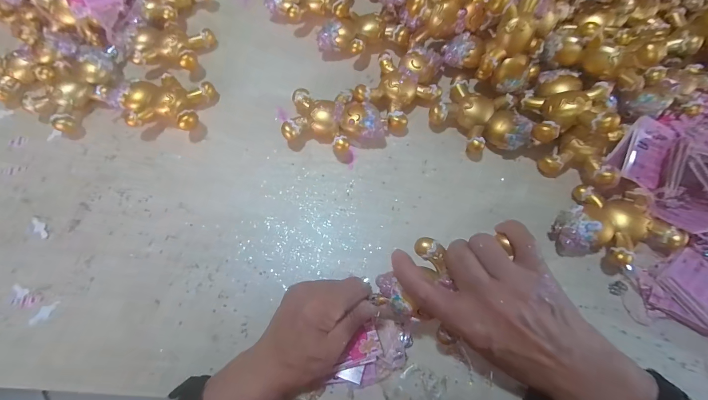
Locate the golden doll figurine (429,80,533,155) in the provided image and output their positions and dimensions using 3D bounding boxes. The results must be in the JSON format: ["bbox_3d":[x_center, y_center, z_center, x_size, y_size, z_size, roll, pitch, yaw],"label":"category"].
[{"bbox_3d":[0.151,-0.094,0.358,0.103,0.034,0.083,36,75,14],"label":"golden doll figurine"}]

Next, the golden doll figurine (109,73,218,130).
[{"bbox_3d":[-0.229,-0.118,0.367,0.098,0.031,0.079,14,71,7],"label":"golden doll figurine"}]

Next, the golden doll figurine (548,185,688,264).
[{"bbox_3d":[0.253,0.022,0.308,0.104,0.034,0.079,-14,70,-4],"label":"golden doll figurine"}]

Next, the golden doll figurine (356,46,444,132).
[{"bbox_3d":[0.060,-0.138,0.370,0.079,0.031,0.102,37,75,14],"label":"golden doll figurine"}]

